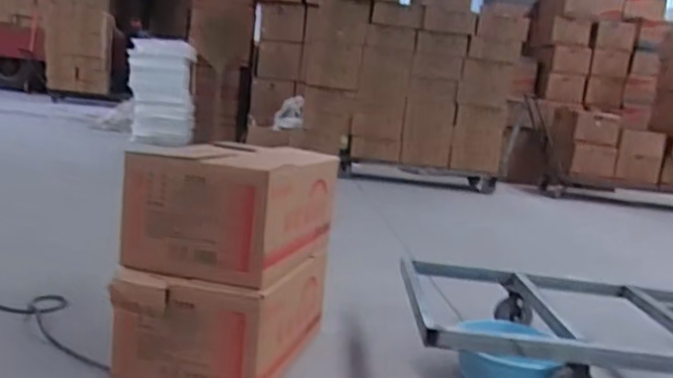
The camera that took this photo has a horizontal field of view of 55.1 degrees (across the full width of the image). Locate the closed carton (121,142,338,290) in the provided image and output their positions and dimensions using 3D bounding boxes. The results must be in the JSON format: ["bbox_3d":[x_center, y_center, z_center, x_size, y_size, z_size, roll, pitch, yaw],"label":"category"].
[{"bbox_3d":[-0.285,0.044,1.927,0.395,0.302,0.647,9,10,16],"label":"closed carton"}]

